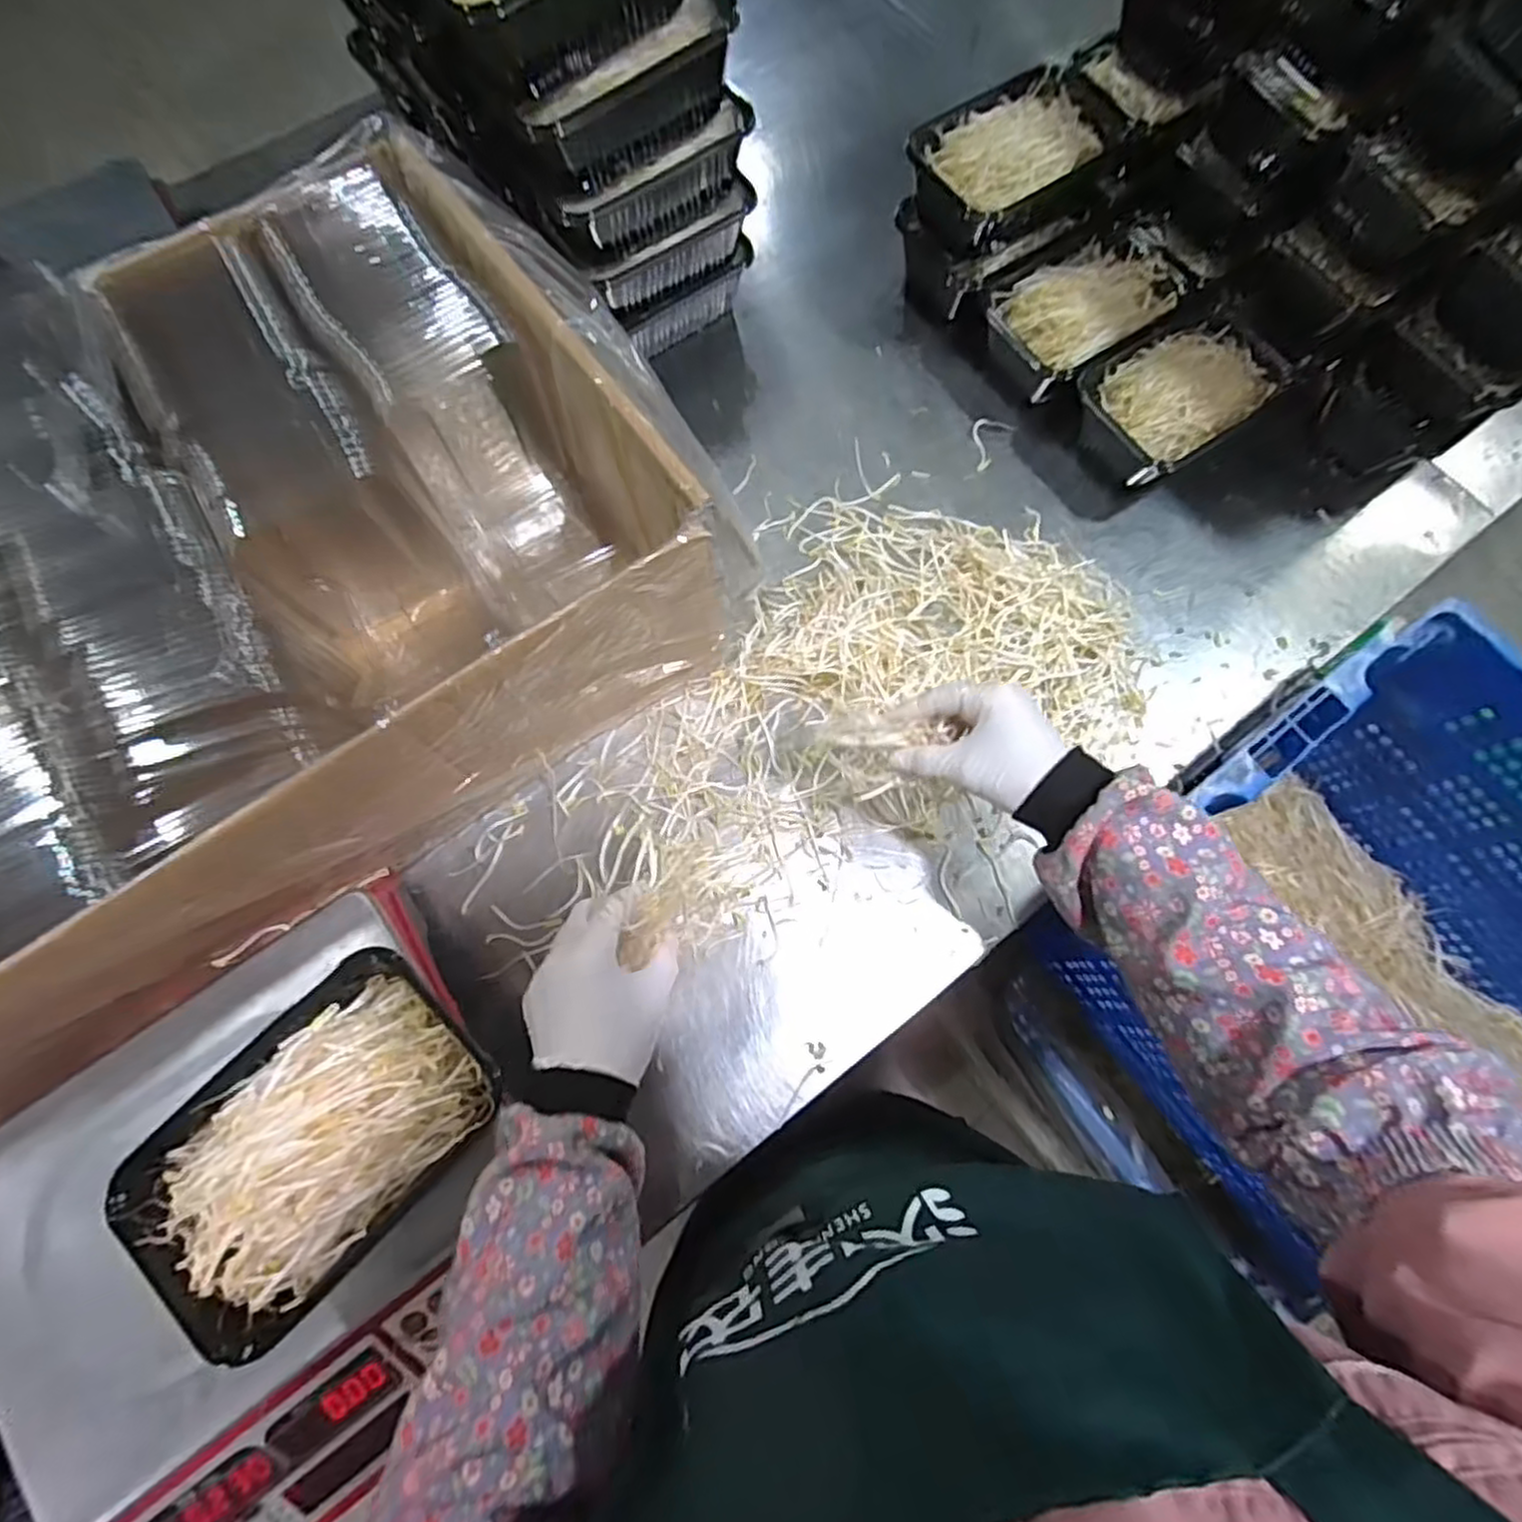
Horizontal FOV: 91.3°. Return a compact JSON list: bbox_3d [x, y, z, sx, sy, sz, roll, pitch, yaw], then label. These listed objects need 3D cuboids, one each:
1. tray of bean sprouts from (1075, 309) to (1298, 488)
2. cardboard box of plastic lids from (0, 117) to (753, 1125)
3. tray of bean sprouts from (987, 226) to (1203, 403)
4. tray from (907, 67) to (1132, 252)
[{"bbox_3d":[0.380,-0.334,0.690,0.185,0.061,0.119,-32,77,-10],"label":"tray of bean sprouts"},{"bbox_3d":[-0.436,-0.072,0.526,0.754,0.204,0.429,-35,77,-11],"label":"cardboard box of plastic lids"},{"bbox_3d":[0.307,-0.429,0.717,0.185,0.059,0.114,-33,77,-11],"label":"tray of bean sprouts"},{"bbox_3d":[0.224,-0.545,0.682,0.182,0.067,0.123,-31,77,-10],"label":"tray"}]

